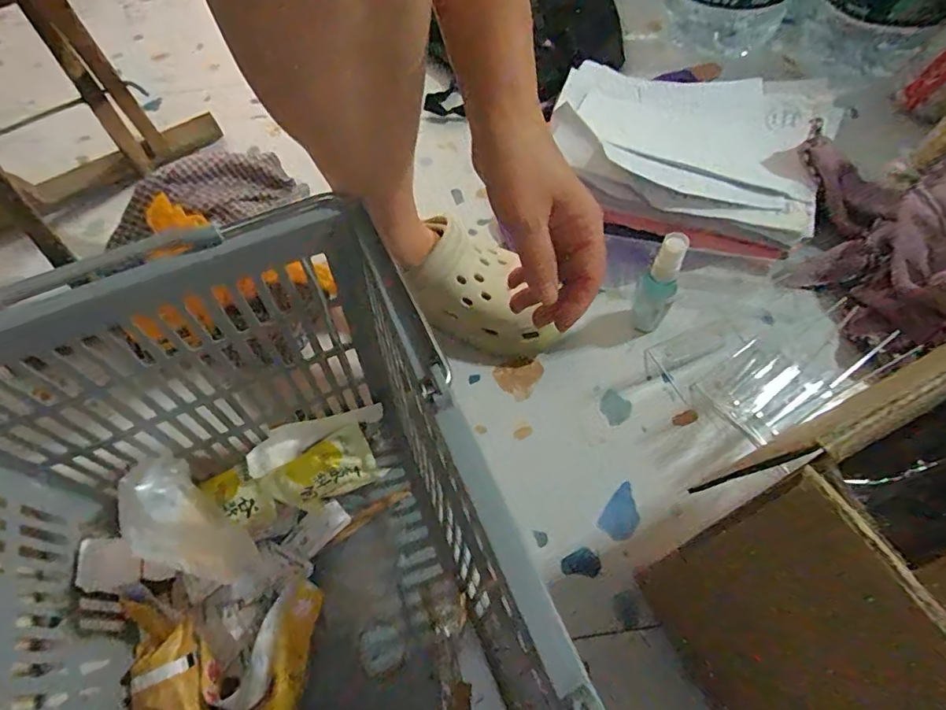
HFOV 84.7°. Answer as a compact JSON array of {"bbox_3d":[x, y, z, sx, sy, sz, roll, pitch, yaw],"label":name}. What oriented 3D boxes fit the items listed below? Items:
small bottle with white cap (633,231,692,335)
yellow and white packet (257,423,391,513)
[{"bbox_3d":[0.172,-0.062,0.484,0.031,0.119,0.024,21,64,14],"label":"small bottle with white cap"},{"bbox_3d":[-0.130,0.101,0.448,0.091,0.026,0.059,-35,65,-16],"label":"yellow and white packet"}]

